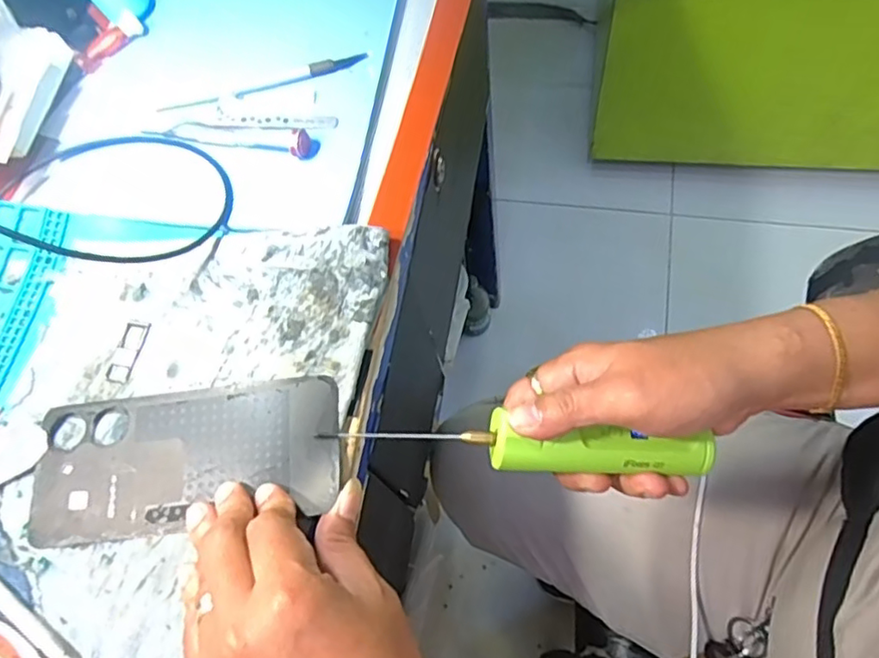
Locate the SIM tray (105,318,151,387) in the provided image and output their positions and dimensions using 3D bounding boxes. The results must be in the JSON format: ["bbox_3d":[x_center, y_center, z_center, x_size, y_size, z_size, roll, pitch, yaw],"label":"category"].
[{"bbox_3d":[-0.180,0.012,0.353,0.015,0.004,0.039,7,67,10],"label":"SIM tray"}]

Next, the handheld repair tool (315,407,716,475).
[{"bbox_3d":[0.047,0.061,0.331,0.206,0.026,0.027,3,68,-1],"label":"handheld repair tool"}]

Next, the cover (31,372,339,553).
[{"bbox_3d":[-0.136,0.068,0.330,0.164,0.005,0.077,-12,69,0],"label":"cover"}]

